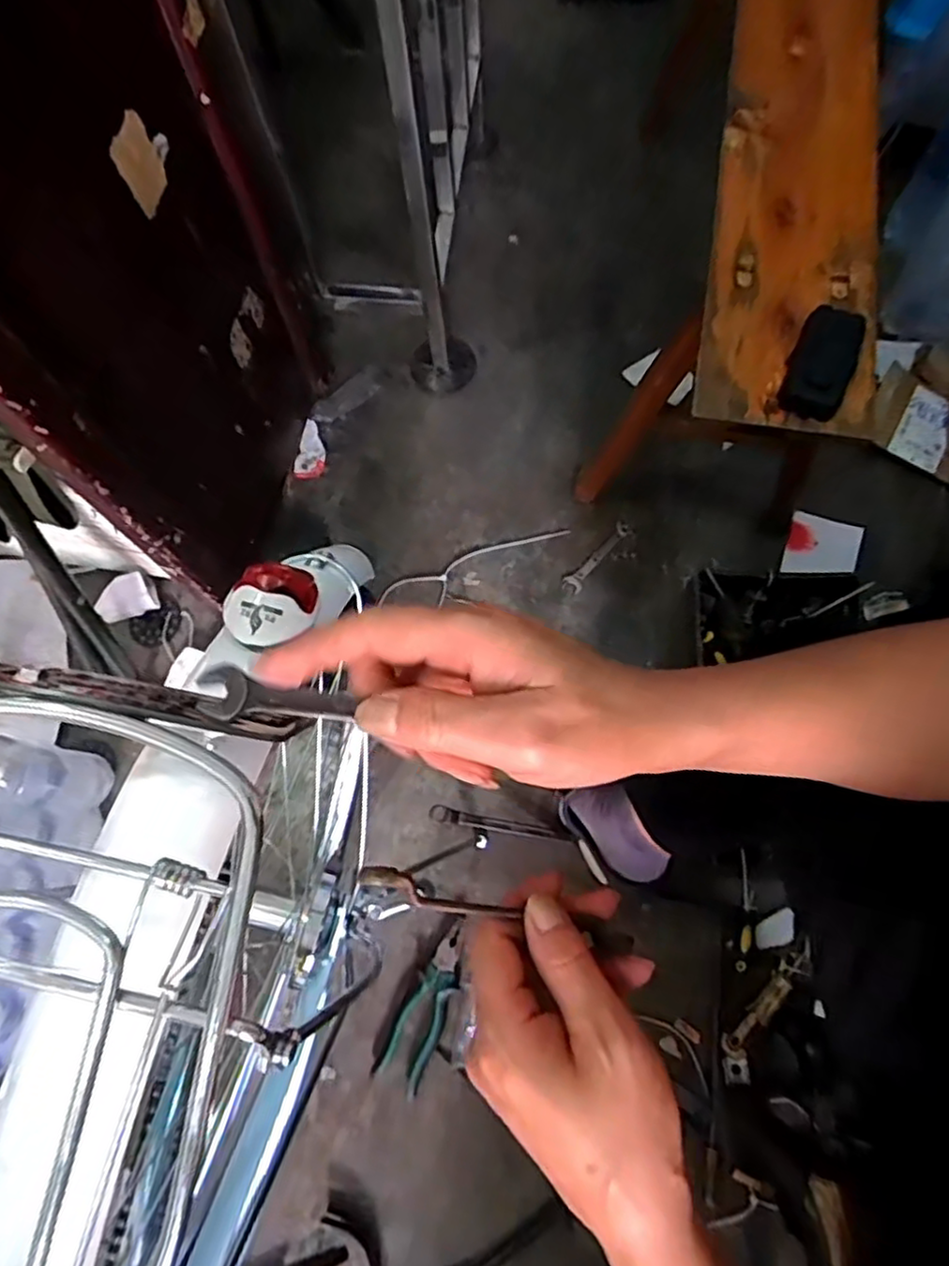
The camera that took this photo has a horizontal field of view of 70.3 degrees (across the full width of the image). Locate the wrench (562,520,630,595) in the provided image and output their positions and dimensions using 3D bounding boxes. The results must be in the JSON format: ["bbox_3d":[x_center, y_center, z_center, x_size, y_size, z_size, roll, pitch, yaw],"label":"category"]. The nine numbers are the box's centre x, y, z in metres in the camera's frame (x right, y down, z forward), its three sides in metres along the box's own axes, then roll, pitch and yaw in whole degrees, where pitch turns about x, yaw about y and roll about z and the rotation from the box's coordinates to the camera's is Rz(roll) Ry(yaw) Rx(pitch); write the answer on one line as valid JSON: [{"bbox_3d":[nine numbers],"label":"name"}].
[{"bbox_3d":[0.179,-0.113,0.988,0.031,0.007,0.135,38,76,13],"label":"wrench"}]

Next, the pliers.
[{"bbox_3d":[-0.051,0.438,0.794,0.052,0.013,0.179,25,74,10],"label":"pliers"}]

